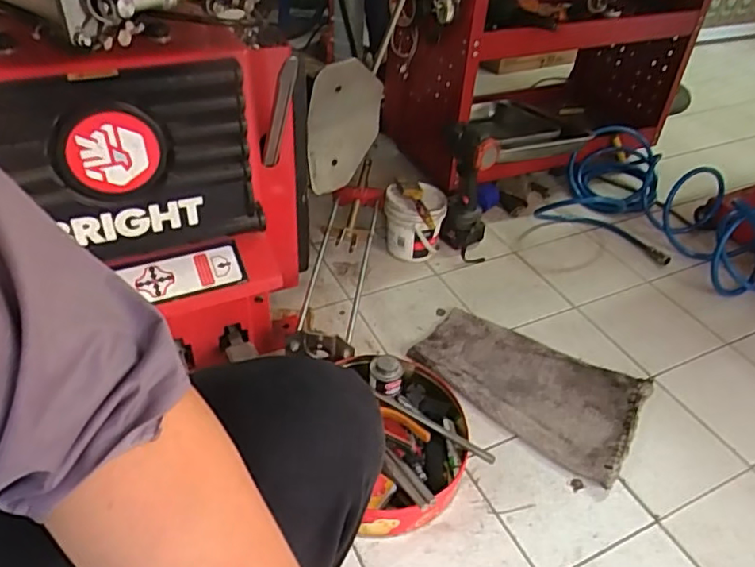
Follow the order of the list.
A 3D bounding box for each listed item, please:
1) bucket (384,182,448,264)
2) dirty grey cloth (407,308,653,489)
[{"bbox_3d":[0.074,-0.123,1.213,0.123,0.139,0.130,7,39,3],"label":"bucket"},{"bbox_3d":[0.241,0.163,0.977,0.359,0.029,0.214,25,43,23],"label":"dirty grey cloth"}]

